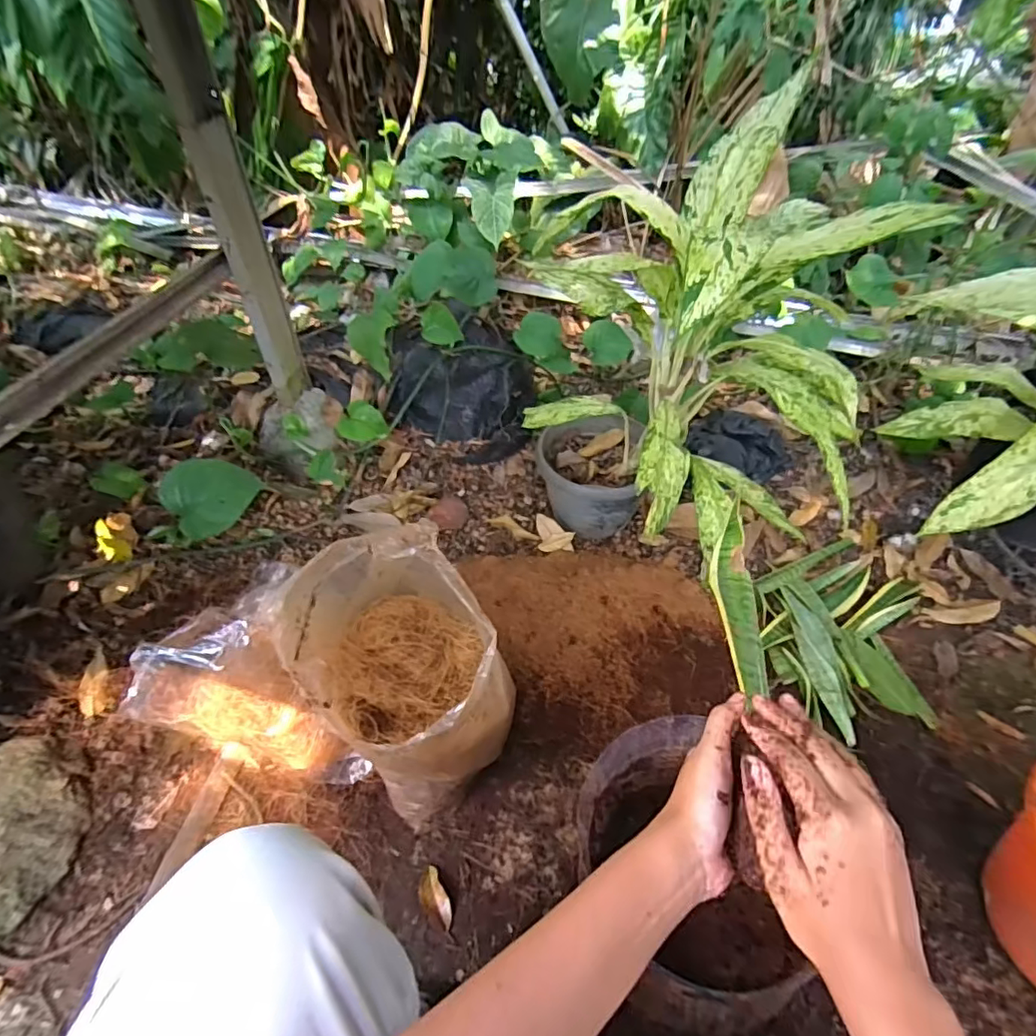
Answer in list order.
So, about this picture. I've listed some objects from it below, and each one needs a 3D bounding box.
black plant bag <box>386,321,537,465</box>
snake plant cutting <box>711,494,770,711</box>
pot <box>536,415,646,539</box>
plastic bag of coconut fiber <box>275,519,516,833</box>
[{"bbox_3d":[-0.123,-0.296,1.261,0.326,0.212,0.272,-7,43,-7],"label":"black plant bag"},{"bbox_3d":[0.211,0.070,0.539,0.038,0.030,0.239,8,38,9],"label":"snake plant cutting"},{"bbox_3d":[0.145,-0.088,1.148,0.198,0.165,0.207,0,43,0],"label":"pot"},{"bbox_3d":[-0.145,0.205,0.715,0.226,0.340,0.230,-24,48,-24],"label":"plastic bag of coconut fiber"}]

